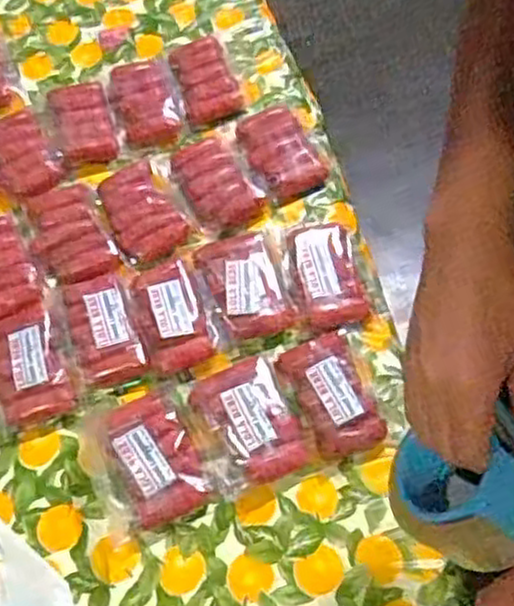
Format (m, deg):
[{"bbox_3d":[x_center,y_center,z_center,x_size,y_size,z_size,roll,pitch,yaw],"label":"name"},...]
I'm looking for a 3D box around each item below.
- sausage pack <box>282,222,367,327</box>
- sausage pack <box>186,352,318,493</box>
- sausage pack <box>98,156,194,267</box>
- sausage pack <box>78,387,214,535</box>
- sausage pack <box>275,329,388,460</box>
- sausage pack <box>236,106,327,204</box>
[{"bbox_3d":[0.076,-0.038,0.866,0.080,0.019,0.136,-8,63,-2],"label":"sausage pack"},{"bbox_3d":[-0.005,0.125,0.787,0.101,0.031,0.130,-21,64,-9],"label":"sausage pack"},{"bbox_3d":[-0.146,-0.114,0.915,0.085,0.017,0.133,-29,66,-12],"label":"sausage pack"},{"bbox_3d":[-0.120,0.161,0.775,0.111,0.025,0.139,-23,64,-9],"label":"sausage pack"},{"bbox_3d":[0.080,0.096,0.794,0.077,0.026,0.129,-21,64,-8],"label":"sausage pack"},{"bbox_3d":[0.028,-0.192,0.951,0.087,0.022,0.124,-24,65,-10],"label":"sausage pack"}]

